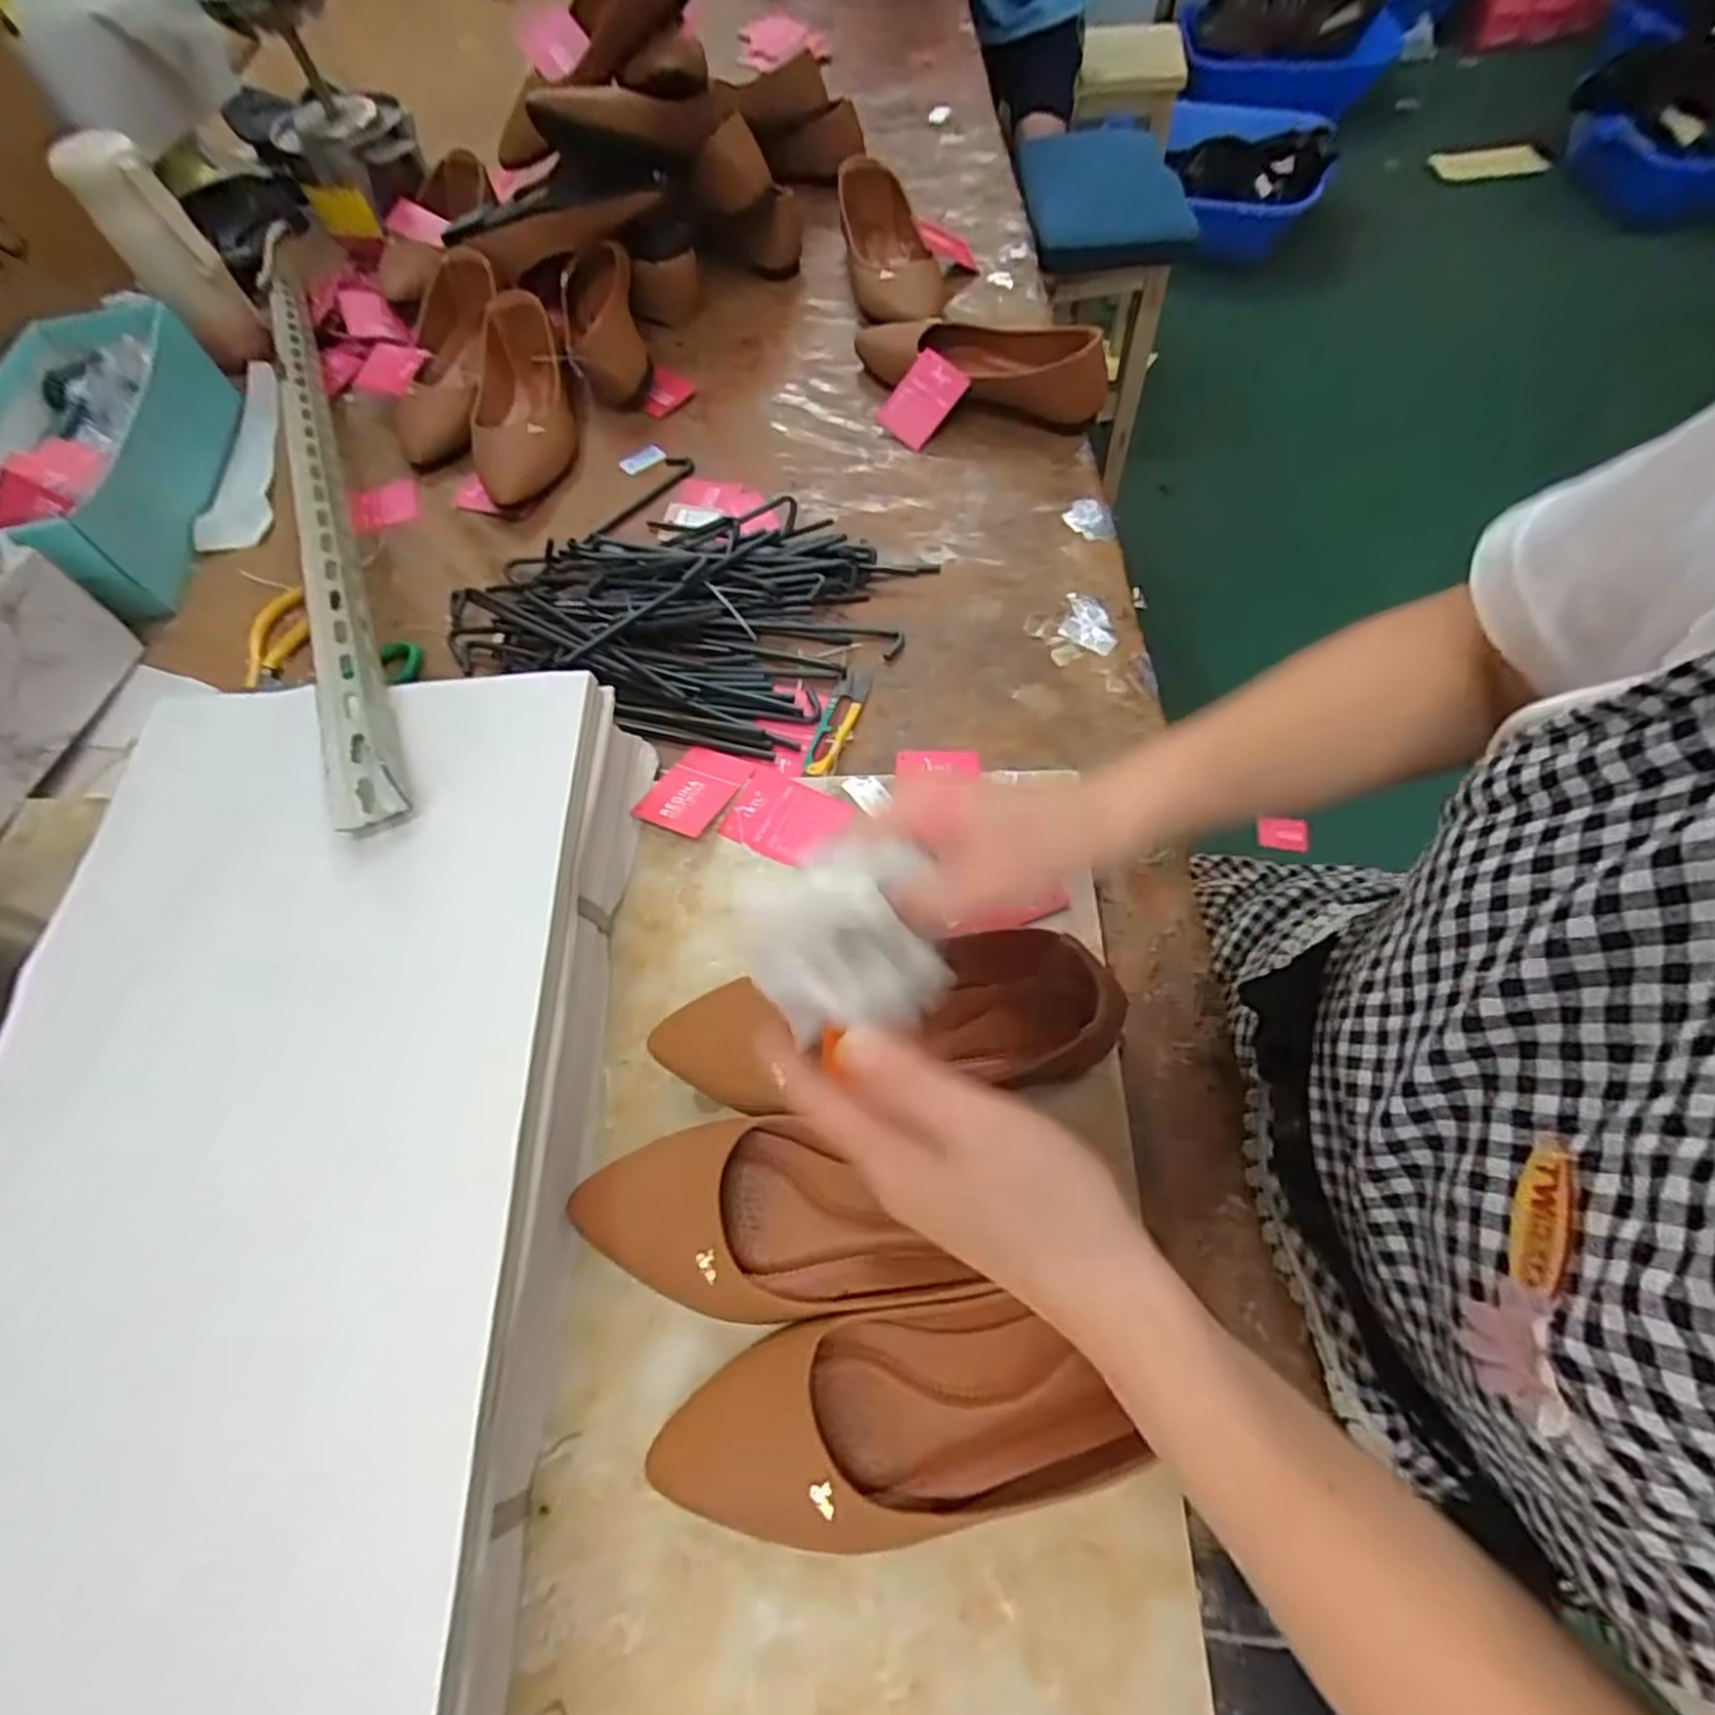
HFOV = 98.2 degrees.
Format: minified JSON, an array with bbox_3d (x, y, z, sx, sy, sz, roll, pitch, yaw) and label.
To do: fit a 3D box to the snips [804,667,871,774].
[{"bbox_3d":[-0.014,-0.097,0.519,0.024,0.005,0.102,16,65,11],"label":"snips"}]

